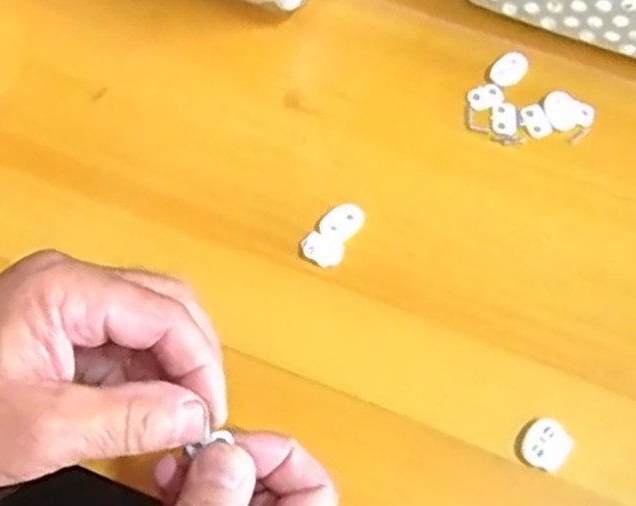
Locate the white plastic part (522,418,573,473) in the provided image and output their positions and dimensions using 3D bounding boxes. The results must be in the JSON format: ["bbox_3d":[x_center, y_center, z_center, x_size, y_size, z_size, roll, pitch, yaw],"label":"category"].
[{"bbox_3d":[0.103,0.087,0.357,0.021,0.007,0.020,-40,73,-16],"label":"white plastic part"}]

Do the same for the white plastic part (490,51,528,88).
[{"bbox_3d":[0.106,-0.102,0.438,0.023,0.004,0.016,-41,73,-16],"label":"white plastic part"}]

